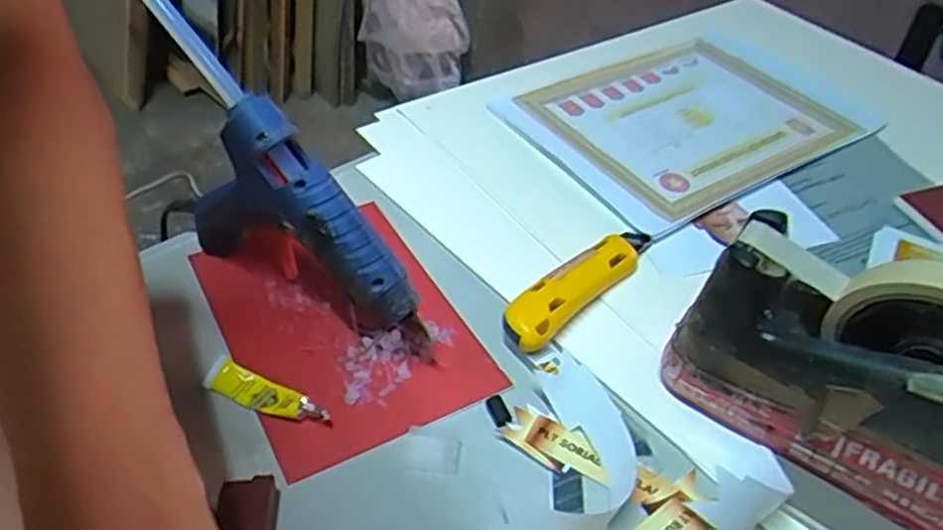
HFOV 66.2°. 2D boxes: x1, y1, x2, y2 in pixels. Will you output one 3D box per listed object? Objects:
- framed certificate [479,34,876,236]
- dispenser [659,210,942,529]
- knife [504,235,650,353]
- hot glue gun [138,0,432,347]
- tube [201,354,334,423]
[{"bbox_3d":[0.199,-0.139,0.662,0.312,0.025,0.213,-23,49,-25],"label":"framed certificate"},{"bbox_3d":[0.206,0.056,0.361,0.189,0.138,0.055,30,49,26],"label":"dispenser"},{"bbox_3d":[0.074,0.010,0.484,0.033,0.022,0.144,32,50,28],"label":"knife"},{"bbox_3d":[-0.129,-0.040,0.445,0.249,0.131,0.030,50,52,1],"label":"hot glue gun"},{"bbox_3d":[-0.117,0.074,0.409,0.078,0.012,0.020,22,46,19],"label":"tube"}]

